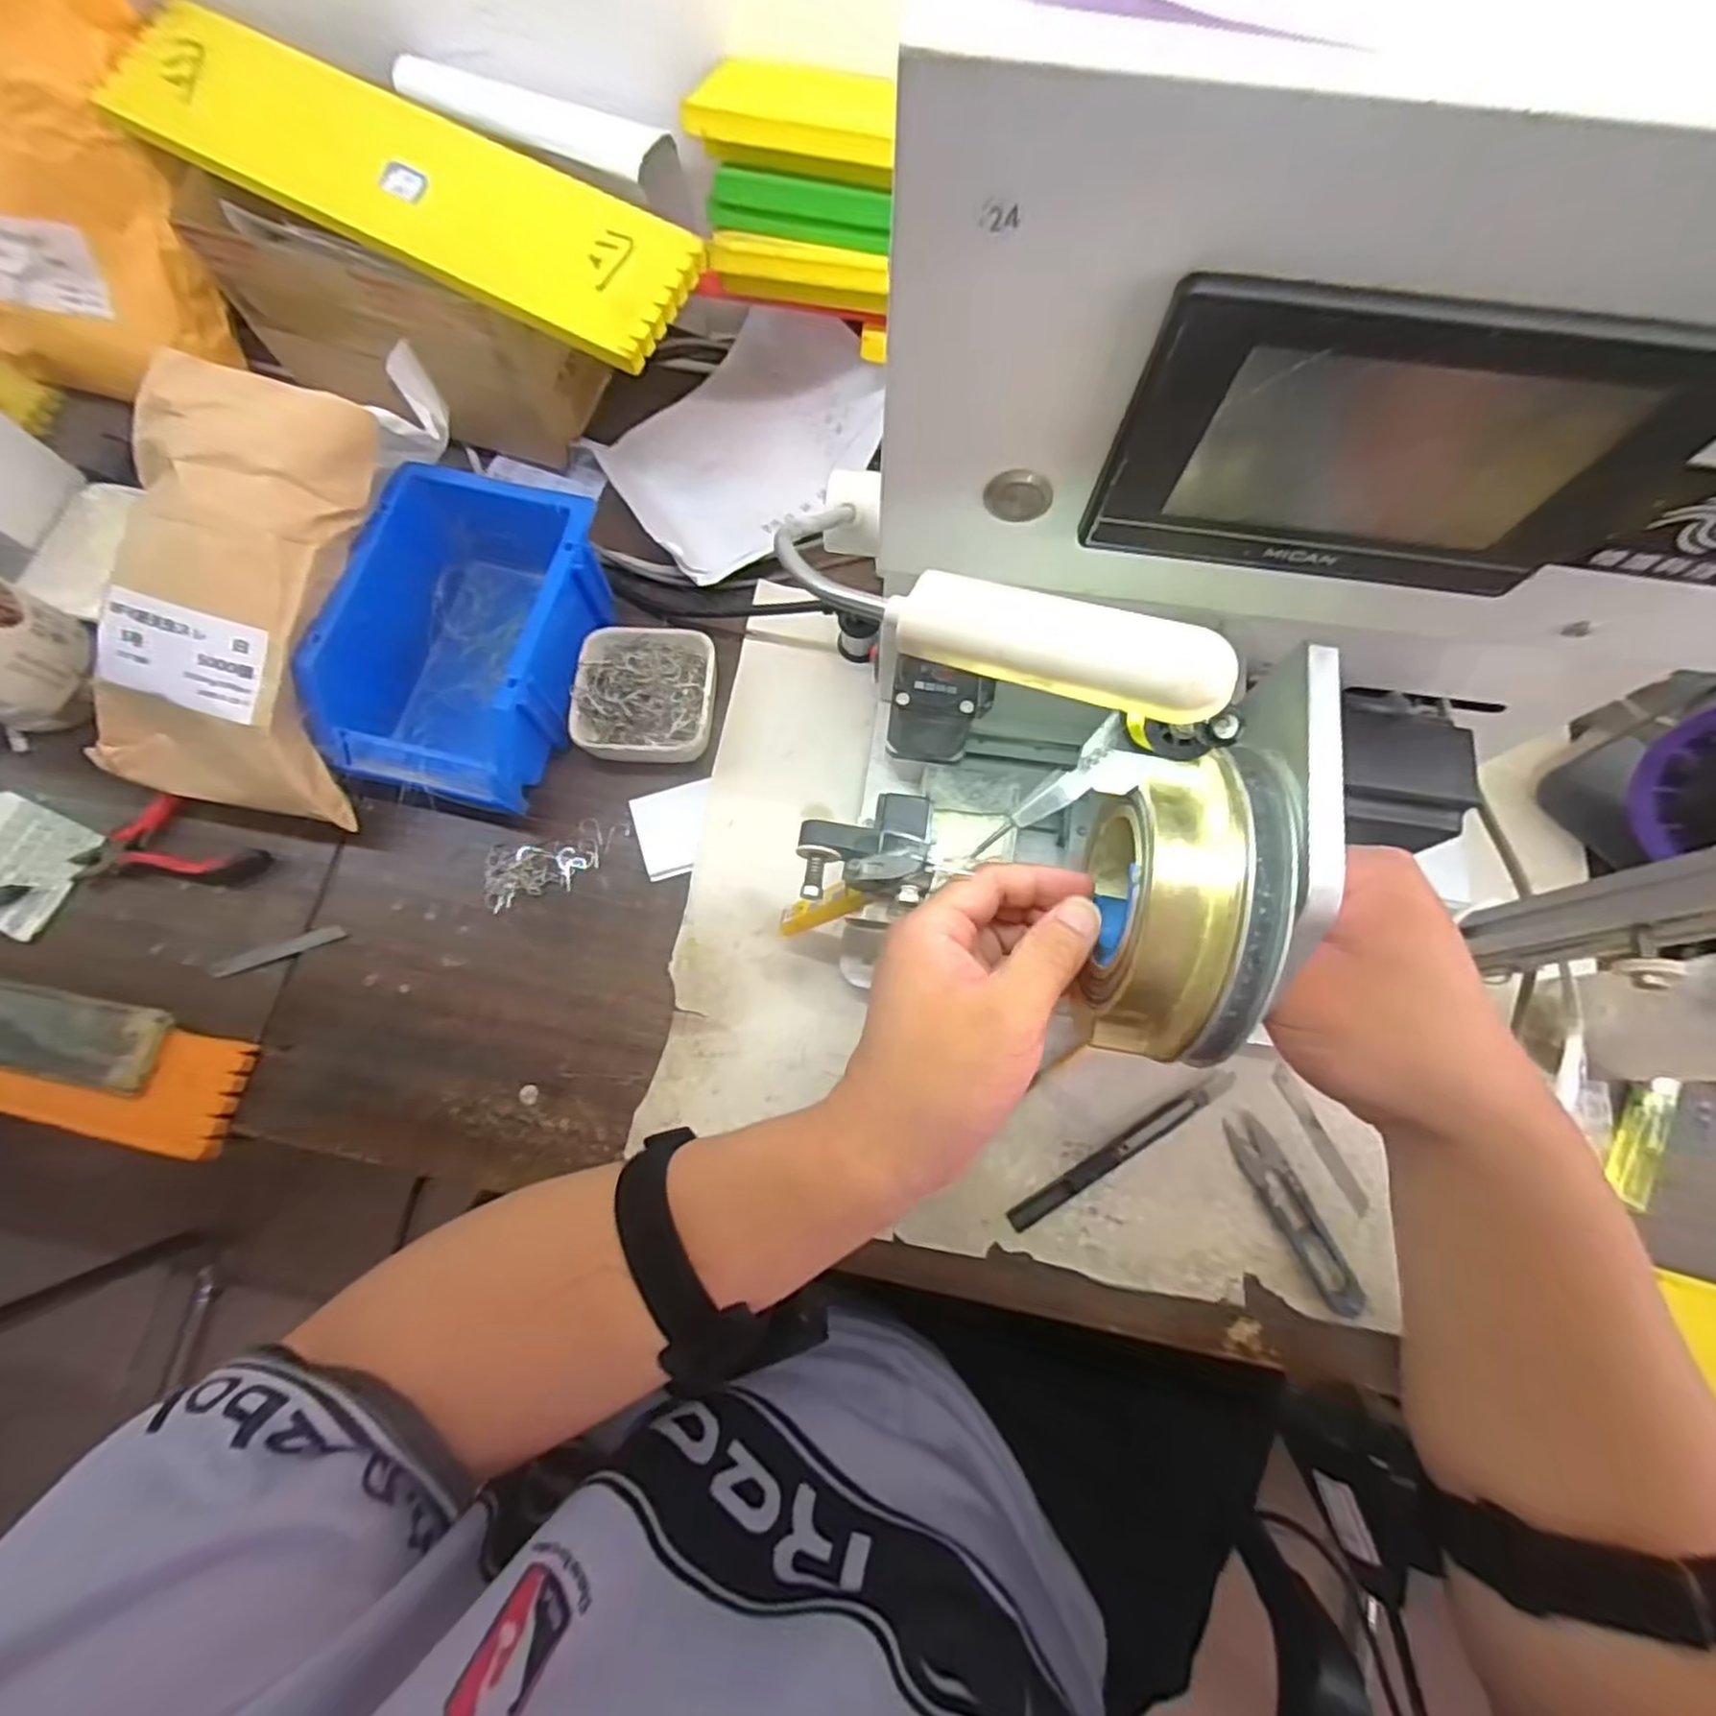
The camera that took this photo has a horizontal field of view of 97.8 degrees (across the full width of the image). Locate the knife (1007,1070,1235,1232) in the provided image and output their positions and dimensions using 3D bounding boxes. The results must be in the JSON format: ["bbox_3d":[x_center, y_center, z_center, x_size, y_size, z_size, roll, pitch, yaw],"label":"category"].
[{"bbox_3d":[0.142,0.155,0.400,0.143,0.009,0.013,-30,76,-8],"label":"knife"}]

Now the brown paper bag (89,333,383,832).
[{"bbox_3d":[-0.332,-0.135,0.400,0.134,0.061,0.230,20,100,5],"label":"brown paper bag"}]

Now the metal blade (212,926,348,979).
[{"bbox_3d":[-0.339,0.054,0.436,0.077,0.004,0.010,-19,75,-5],"label":"metal blade"}]

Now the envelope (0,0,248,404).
[{"bbox_3d":[-0.503,-0.412,0.455,0.165,0.241,0.050,4,43,-11],"label":"envelope"}]

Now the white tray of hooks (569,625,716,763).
[{"bbox_3d":[-0.129,-0.100,0.459,0.081,0.023,0.088,5,74,2],"label":"white tray of hooks"}]

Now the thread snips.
[{"bbox_3d":[0.229,0.186,0.392,0.022,0.010,0.101,-25,76,-7],"label":"thread snips"}]

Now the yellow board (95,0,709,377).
[{"bbox_3d":[-0.252,-0.372,0.407,0.352,0.021,0.081,28,76,8],"label":"yellow board"}]

